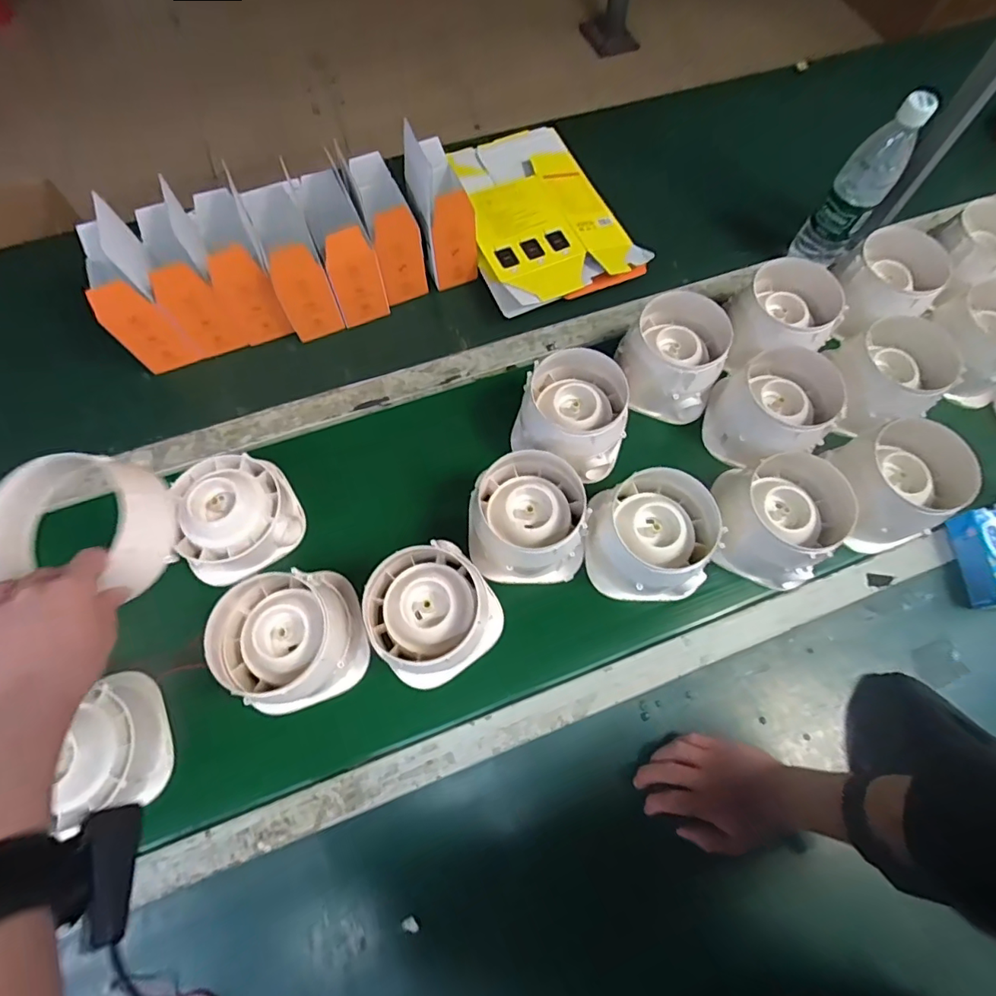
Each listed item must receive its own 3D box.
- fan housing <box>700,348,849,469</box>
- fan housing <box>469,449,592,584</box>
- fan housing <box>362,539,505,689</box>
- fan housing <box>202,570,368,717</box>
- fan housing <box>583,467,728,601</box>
[{"bbox_3d":[0.337,-0.112,0.647,0.133,0.092,0.127,0,67,-1],"label":"fan housing"},{"bbox_3d":[0.032,0.020,0.599,0.132,0.091,0.141,0,67,-1],"label":"fan housing"},{"bbox_3d":[-0.068,0.117,0.553,0.121,0.075,0.129,-37,72,-15],"label":"fan housing"},{"bbox_3d":[-0.217,0.142,0.534,0.143,0.090,0.136,-11,68,-5],"label":"fan housing"},{"bbox_3d":[0.174,0.040,0.588,0.137,0.095,0.134,0,67,-1],"label":"fan housing"}]

